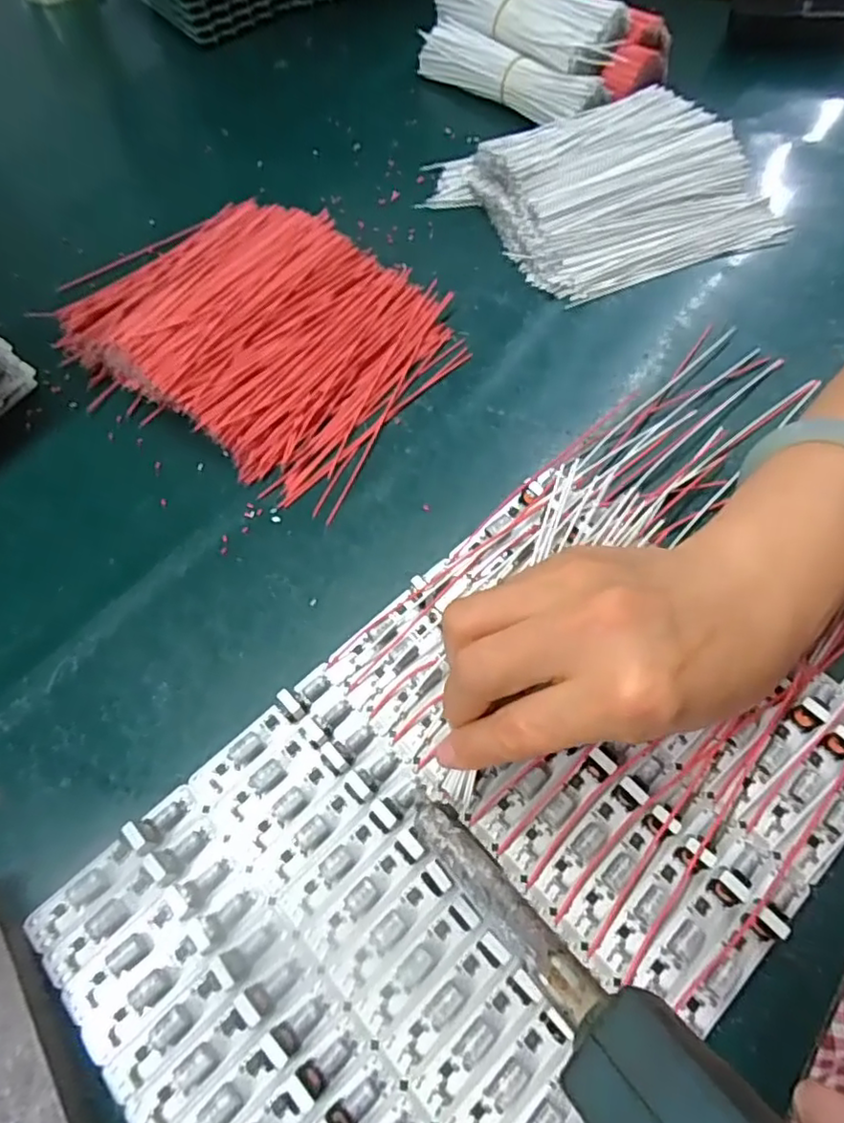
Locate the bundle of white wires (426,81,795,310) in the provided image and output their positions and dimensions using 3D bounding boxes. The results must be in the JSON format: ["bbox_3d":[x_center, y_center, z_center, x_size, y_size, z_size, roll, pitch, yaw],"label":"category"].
[{"bbox_3d":[0.117,-0.241,0.404,0.181,0.029,0.150,-17,63,-6],"label":"bundle of white wires"}]

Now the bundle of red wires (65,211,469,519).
[{"bbox_3d":[-0.092,-0.138,0.363,0.205,0.028,0.161,30,68,17],"label":"bundle of red wires"}]

